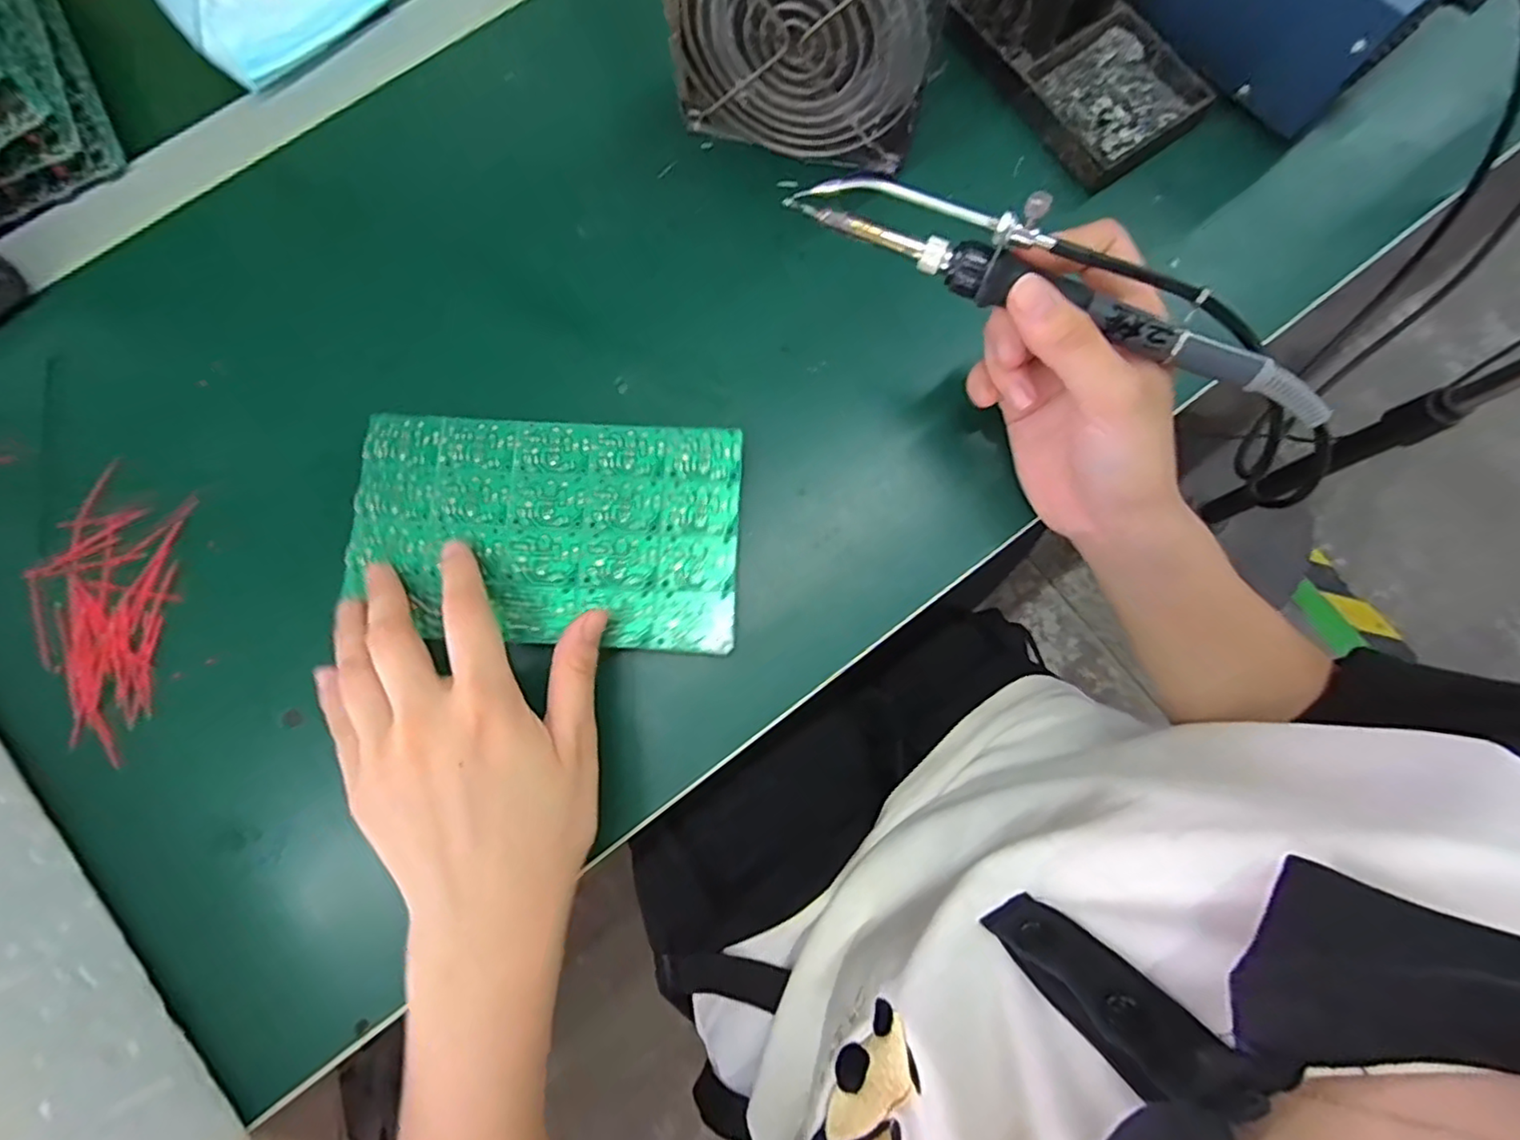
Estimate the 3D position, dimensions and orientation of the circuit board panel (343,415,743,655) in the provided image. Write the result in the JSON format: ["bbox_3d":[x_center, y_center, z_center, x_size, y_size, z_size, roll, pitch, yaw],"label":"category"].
[{"bbox_3d":[-0.097,-0.019,0.289,0.171,0.004,0.102,2,80,1],"label":"circuit board panel"}]

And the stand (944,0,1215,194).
[{"bbox_3d":[0.163,-0.275,0.310,0.081,0.066,0.136,-38,81,-6],"label":"stand"}]

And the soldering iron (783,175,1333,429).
[{"bbox_3d":[0.112,-0.107,0.234,0.209,0.032,0.021,24,77,3],"label":"soldering iron"}]

